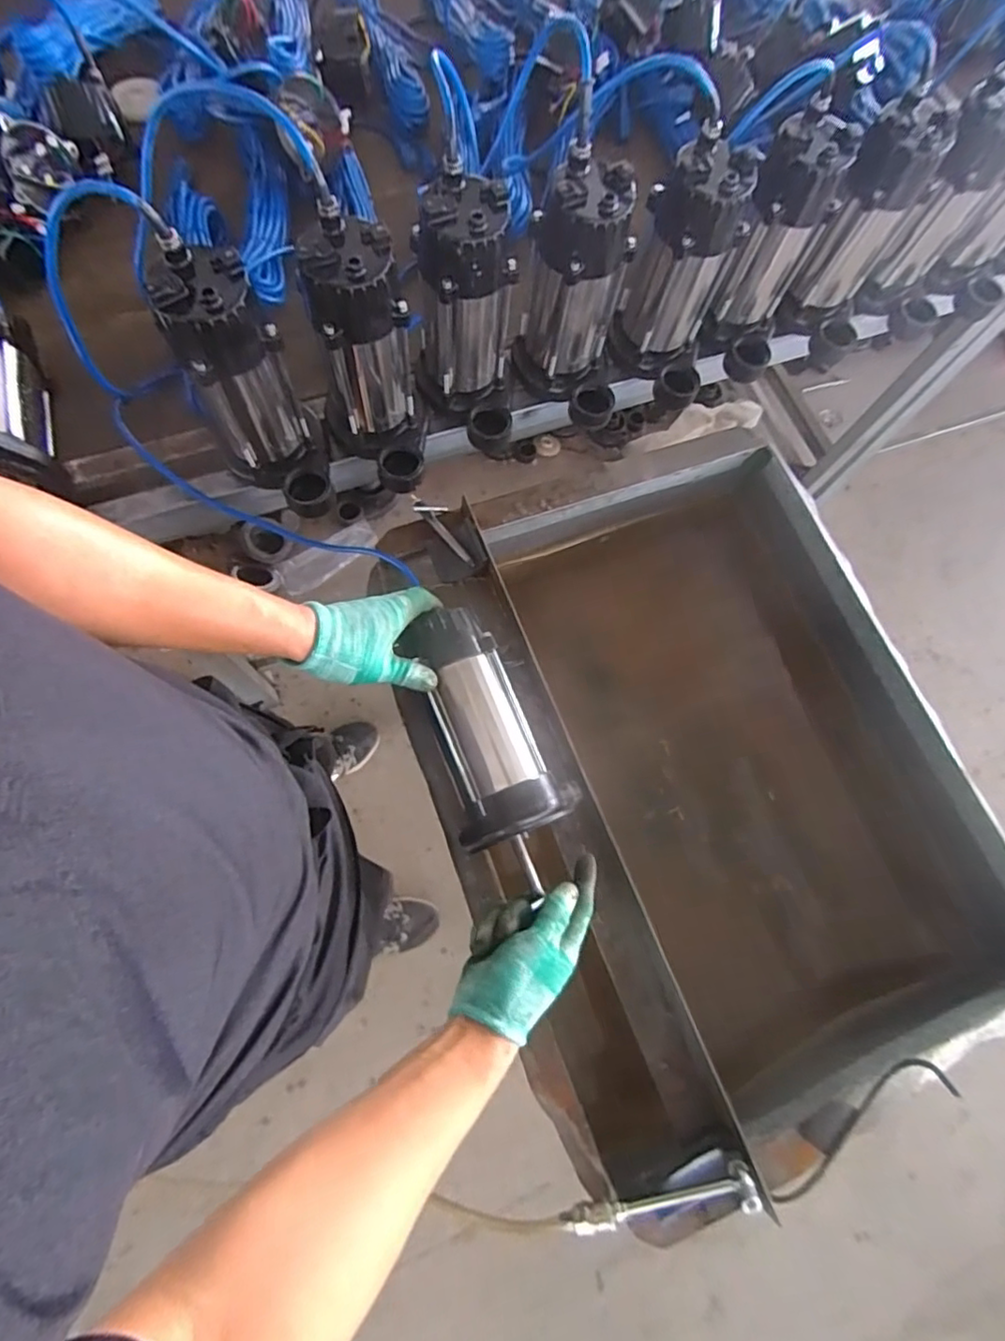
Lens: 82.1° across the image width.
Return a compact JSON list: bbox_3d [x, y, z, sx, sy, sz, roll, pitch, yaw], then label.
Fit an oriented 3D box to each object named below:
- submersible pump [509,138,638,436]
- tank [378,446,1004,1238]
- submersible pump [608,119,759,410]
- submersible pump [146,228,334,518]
[{"bbox_3d":[0.086,-0.407,0.668,0.122,0.246,0.121,2,73,-4],"label":"submersible pump"},{"bbox_3d":[0.228,0.121,0.734,0.595,0.244,0.737,-16,75,-9],"label":"tank"},{"bbox_3d":[0.212,-0.457,0.689,0.116,0.229,0.126,7,72,-2],"label":"submersible pump"},{"bbox_3d":[-0.258,-0.281,0.601,0.112,0.234,0.144,-26,76,-11],"label":"submersible pump"}]

